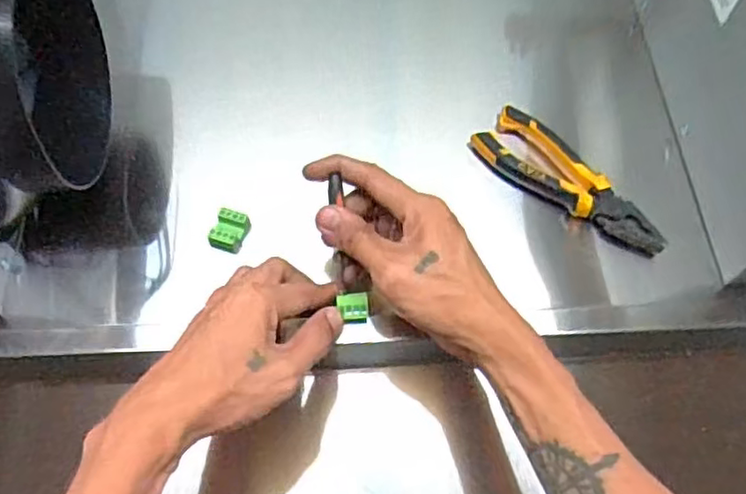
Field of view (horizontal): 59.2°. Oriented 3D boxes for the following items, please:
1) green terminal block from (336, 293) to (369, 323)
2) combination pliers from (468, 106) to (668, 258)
[{"bbox_3d":[-0.013,0.041,0.441,0.019,0.012,0.017,-3,61,-3],"label":"green terminal block"},{"bbox_3d":[0.151,-0.047,0.505,0.159,0.023,0.050,39,67,19],"label":"combination pliers"}]

